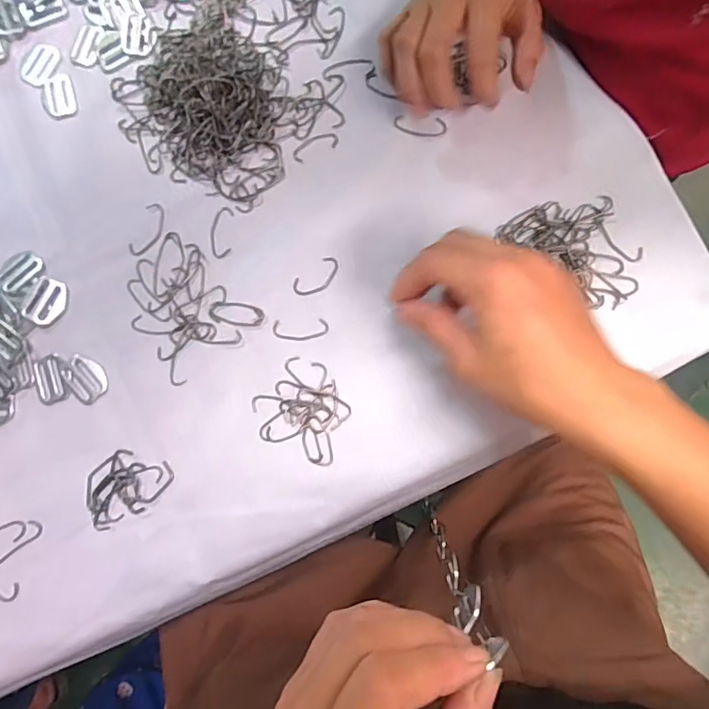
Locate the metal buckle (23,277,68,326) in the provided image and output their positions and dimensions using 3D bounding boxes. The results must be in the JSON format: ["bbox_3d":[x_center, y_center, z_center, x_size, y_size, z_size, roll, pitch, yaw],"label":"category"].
[{"bbox_3d":[-0.211,-0.037,0.349,0.021,0.004,0.032,22,83,5],"label":"metal buckle"}]

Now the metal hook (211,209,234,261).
[{"bbox_3d":[-0.092,-0.084,0.352,0.015,0.004,0.036,2,82,3],"label":"metal hook"}]

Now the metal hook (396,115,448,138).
[{"bbox_3d":[0.045,-0.158,0.351,0.036,0.004,0.014,6,82,3],"label":"metal hook"}]

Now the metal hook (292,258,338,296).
[{"bbox_3d":[-0.025,-0.052,0.344,0.034,0.004,0.017,-38,82,-3],"label":"metal hook"}]

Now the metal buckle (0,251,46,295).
[{"bbox_3d":[-0.233,-0.058,0.355,0.032,0.006,0.024,-42,82,-4],"label":"metal buckle"}]

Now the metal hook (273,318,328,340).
[{"bbox_3d":[-0.036,-0.017,0.339,0.037,0.004,0.014,-3,82,2],"label":"metal hook"}]

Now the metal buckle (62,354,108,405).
[{"bbox_3d":[-0.181,0.015,0.342,0.022,0.004,0.034,-41,82,-3],"label":"metal buckle"}]

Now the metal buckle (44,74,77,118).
[{"bbox_3d":[-0.218,-0.192,0.377,0.022,0.004,0.034,-18,82,0],"label":"metal buckle"}]

